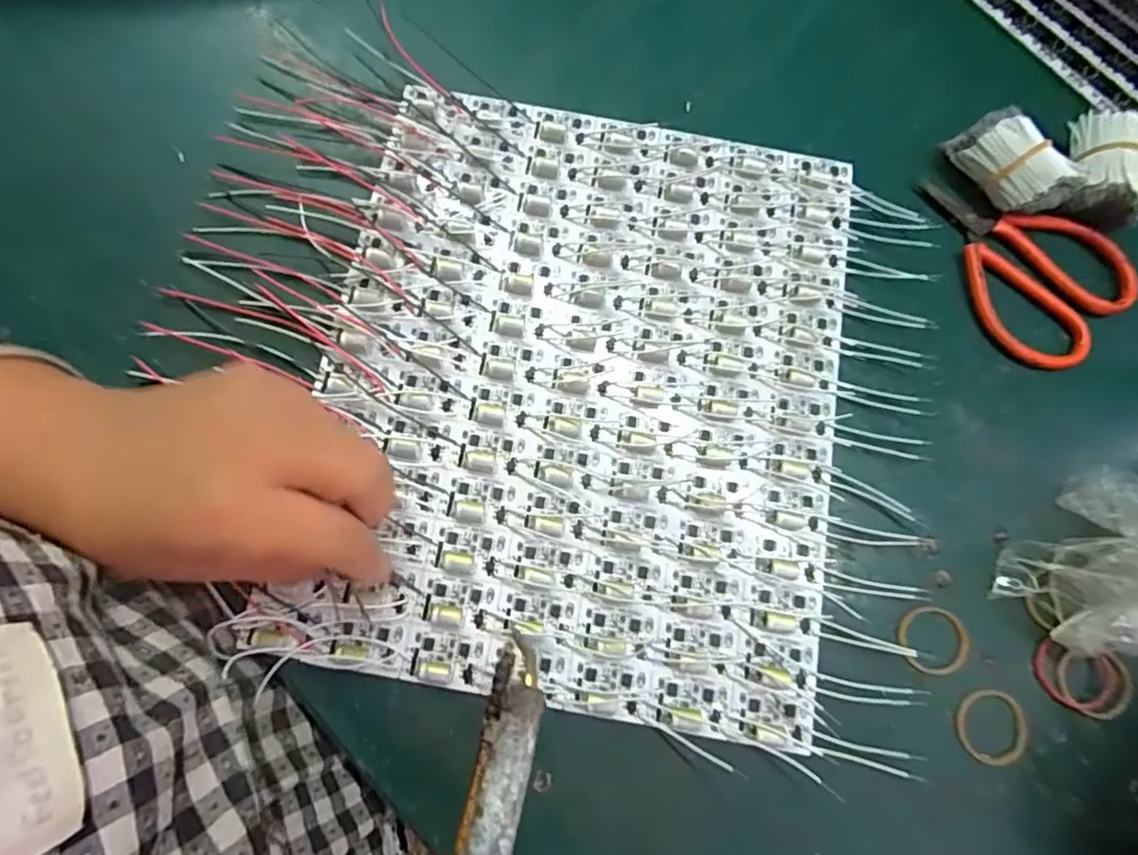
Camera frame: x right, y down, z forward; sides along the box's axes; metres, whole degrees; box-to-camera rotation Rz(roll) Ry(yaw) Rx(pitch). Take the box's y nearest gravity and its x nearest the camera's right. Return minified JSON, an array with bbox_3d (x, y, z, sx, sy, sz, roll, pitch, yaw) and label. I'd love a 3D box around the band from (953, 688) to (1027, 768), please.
[{"bbox_3d":[0.178,0.125,0.252,0.031,0.004,0.029,0,76,-1],"label":"band"}]

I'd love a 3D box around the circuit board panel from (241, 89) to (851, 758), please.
[{"bbox_3d":[0.006,-0.021,0.283,0.237,0.009,0.280,10,76,1],"label":"circuit board panel"}]

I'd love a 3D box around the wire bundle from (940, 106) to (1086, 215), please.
[{"bbox_3d":[0.219,-0.131,0.301,0.025,0.031,0.056,-27,78,-8],"label":"wire bundle"}]

